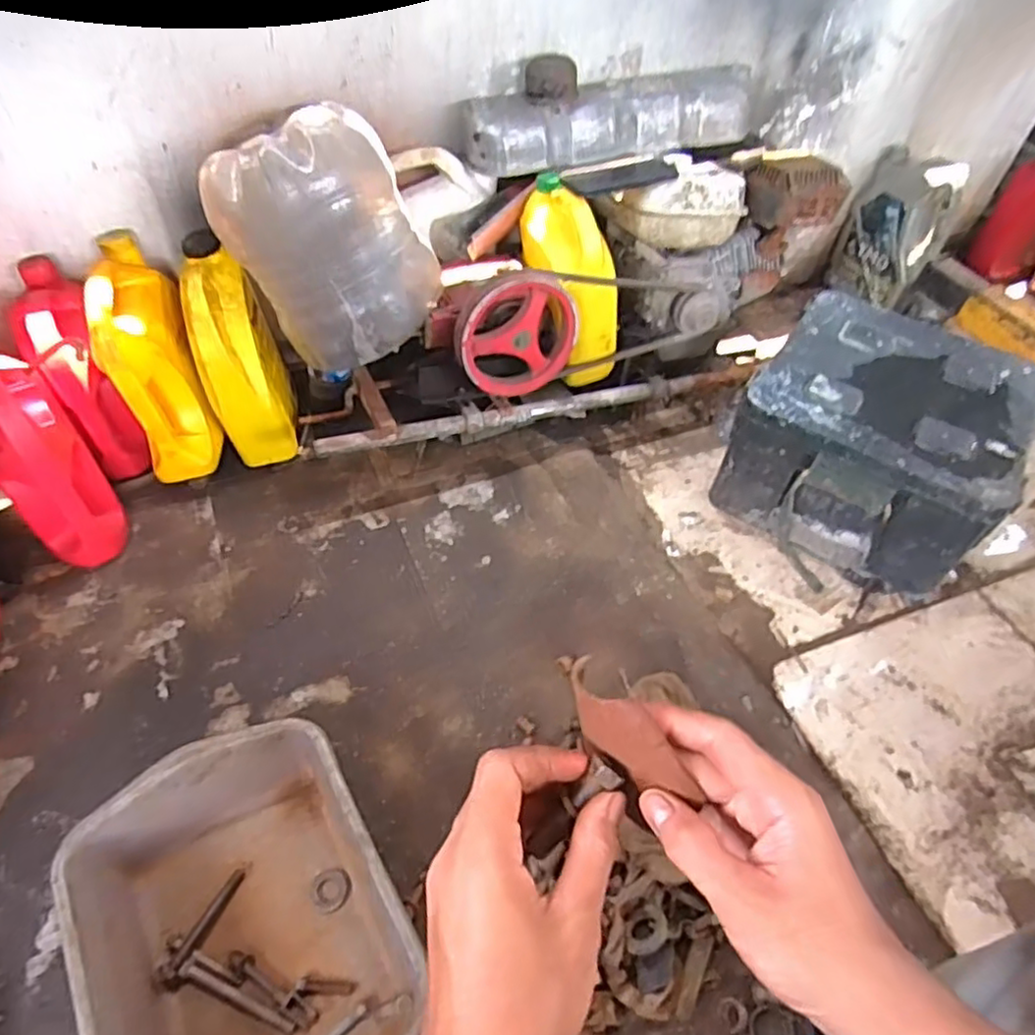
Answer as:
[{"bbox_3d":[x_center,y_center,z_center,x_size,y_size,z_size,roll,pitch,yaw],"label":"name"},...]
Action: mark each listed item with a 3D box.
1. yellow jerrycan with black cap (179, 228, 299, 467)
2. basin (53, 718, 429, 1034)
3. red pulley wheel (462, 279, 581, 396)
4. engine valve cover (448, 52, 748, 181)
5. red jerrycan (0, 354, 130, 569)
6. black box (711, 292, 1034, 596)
[{"bbox_3d":[-0.433,-0.247,1.076,0.117,0.314,0.181,-14,51,-15],"label":"yellow jerrycan with black cap"},{"bbox_3d":[-0.262,0.395,0.651,0.259,0.123,0.333,-23,55,-22],"label":"basin"},{"bbox_3d":[0.000,-0.269,1.012,0.187,0.178,0.039,-16,52,-17],"label":"red pulley wheel"},{"bbox_3d":[0.144,-0.634,1.043,0.459,0.125,0.113,-11,51,-13],"label":"engine valve cover"},{"bbox_3d":[-0.651,-0.071,0.925,0.116,0.294,0.165,-31,58,-27],"label":"red jerrycan"},{"bbox_3d":[0.573,-0.123,1.102,0.361,0.253,0.356,28,53,19],"label":"black box"}]

